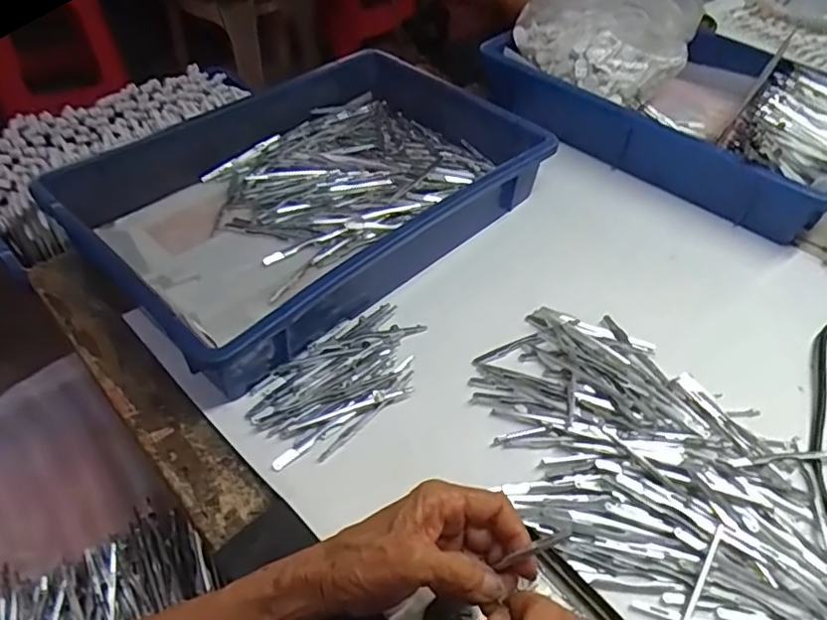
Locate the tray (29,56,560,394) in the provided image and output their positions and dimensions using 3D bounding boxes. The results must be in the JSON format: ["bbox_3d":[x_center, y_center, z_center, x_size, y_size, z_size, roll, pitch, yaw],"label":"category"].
[{"bbox_3d":[-0.083,-0.135,0.606,0.289,0.070,0.436,37,55,27],"label":"tray"}]

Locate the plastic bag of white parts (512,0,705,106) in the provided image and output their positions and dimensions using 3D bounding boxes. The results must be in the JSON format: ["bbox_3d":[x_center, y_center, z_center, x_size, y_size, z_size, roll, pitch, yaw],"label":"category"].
[{"bbox_3d":[0.233,-0.350,0.728,0.180,0.120,0.174,30,52,23],"label":"plastic bag of white parts"}]

